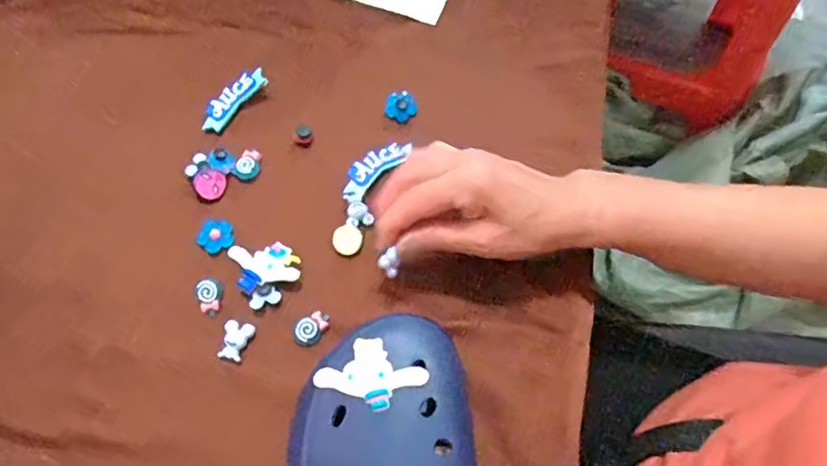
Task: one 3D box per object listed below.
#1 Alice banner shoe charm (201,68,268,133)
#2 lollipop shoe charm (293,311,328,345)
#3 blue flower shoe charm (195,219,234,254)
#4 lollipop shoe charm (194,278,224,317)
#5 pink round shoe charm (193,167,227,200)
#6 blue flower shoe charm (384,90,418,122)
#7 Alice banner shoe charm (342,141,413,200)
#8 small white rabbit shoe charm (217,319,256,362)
[{"bbox_3d":[-0.143,-0.107,0.465,0.022,0.004,0.061,39,81,6],"label":"Alice banner shoe charm"},{"bbox_3d":[-0.068,0.063,0.389,0.025,0.005,0.019,-26,67,-10],"label":"lollipop shoe charm"},{"bbox_3d":[-0.142,0.001,0.420,0.024,0.004,0.025,-1,65,2],"label":"blue flower shoe charm"},{"bbox_3d":[-0.138,0.043,0.400,0.018,0.007,0.026,-22,66,-8],"label":"lollipop shoe charm"},{"bbox_3d":[-0.151,-0.037,0.436,0.024,0.007,0.023,-1,65,2],"label":"pink round shoe charm"},{"bbox_3d":[-0.010,-0.098,0.462,0.026,0.012,0.024,-1,65,2],"label":"blue flower shoe charm"},{"bbox_3d":[-0.030,-0.049,0.445,0.023,0.007,0.065,38,72,18],"label":"Alice banner shoe charm"},{"bbox_3d":[-0.117,0.070,0.387,0.019,0.004,0.025,13,66,8],"label":"small white rabbit shoe charm"}]

